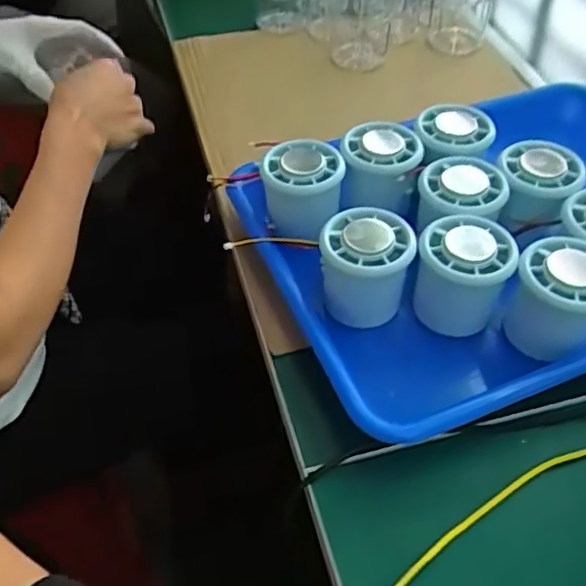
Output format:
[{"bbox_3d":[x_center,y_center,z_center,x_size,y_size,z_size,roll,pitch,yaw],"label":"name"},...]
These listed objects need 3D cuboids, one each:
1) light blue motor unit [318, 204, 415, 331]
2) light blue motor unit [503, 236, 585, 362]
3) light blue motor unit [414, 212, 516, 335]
[{"bbox_3d":[0.044,-0.016,0.393,0.052,0.060,0.045,7,50,4],"label":"light blue motor unit"},{"bbox_3d":[0.159,0.005,0.378,0.053,0.058,0.055,1,50,-1],"label":"light blue motor unit"},{"bbox_3d":[0.104,-0.010,0.392,0.057,0.061,0.052,15,51,11],"label":"light blue motor unit"}]

